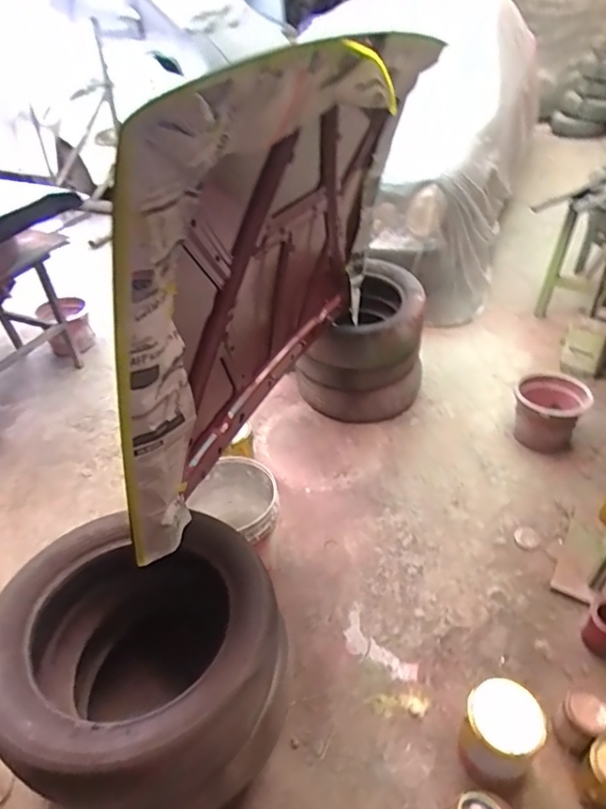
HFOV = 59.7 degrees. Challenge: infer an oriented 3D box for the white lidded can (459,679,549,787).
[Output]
[{"bbox_3d":[0.445,0.744,1.203,0.142,0.189,0.151,0,40,0],"label":"white lidded can"}]

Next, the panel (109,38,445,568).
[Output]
[{"bbox_3d":[0.019,-0.355,1.224,0.239,0.820,1.222,15,42,17],"label":"panel"}]

